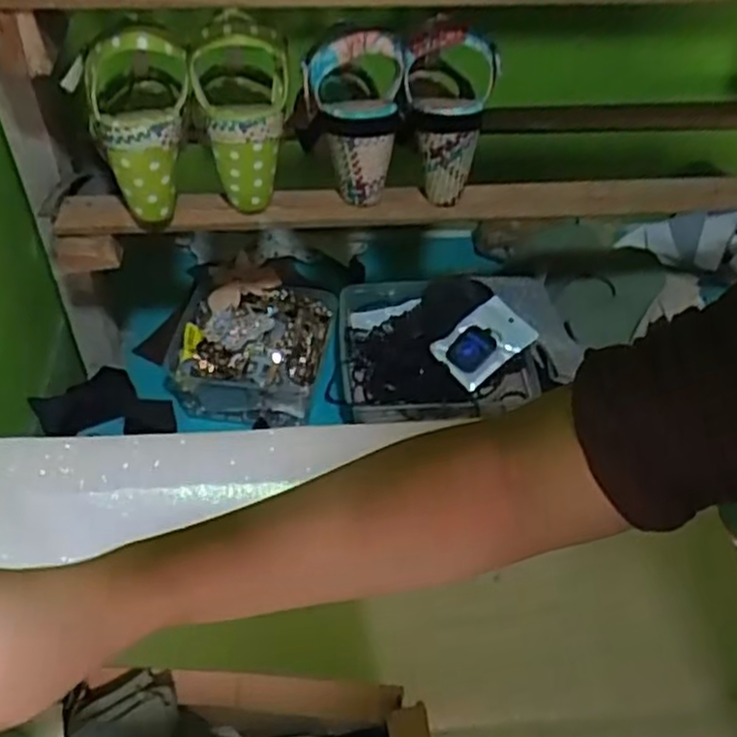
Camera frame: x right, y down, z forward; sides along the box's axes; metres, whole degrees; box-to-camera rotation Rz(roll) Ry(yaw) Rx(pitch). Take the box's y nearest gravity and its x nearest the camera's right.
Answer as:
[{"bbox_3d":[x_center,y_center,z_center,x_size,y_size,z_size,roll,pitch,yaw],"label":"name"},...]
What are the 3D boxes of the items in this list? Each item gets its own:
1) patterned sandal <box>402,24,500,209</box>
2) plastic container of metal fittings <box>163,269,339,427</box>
[{"bbox_3d":[0.065,-0.213,0.647,0.073,0.141,0.065,9,45,7],"label":"patterned sandal"},{"bbox_3d":[-0.125,-0.021,0.850,0.164,0.077,0.163,8,45,6],"label":"plastic container of metal fittings"}]

